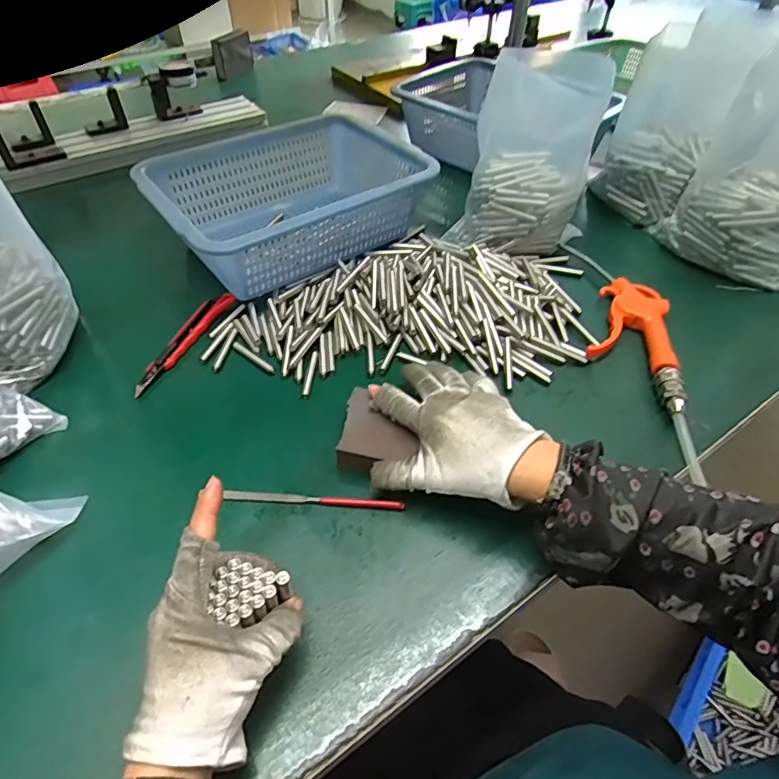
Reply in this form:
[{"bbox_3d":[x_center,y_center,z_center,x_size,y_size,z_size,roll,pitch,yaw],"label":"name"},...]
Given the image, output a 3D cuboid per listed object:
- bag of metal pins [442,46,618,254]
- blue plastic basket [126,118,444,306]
[{"bbox_3d":[0.152,-0.261,0.576,0.148,0.181,0.129,7,48,6],"label":"bag of metal pins"},{"bbox_3d":[-0.126,-0.238,0.635,0.301,0.091,0.232,-27,53,-23],"label":"blue plastic basket"}]

